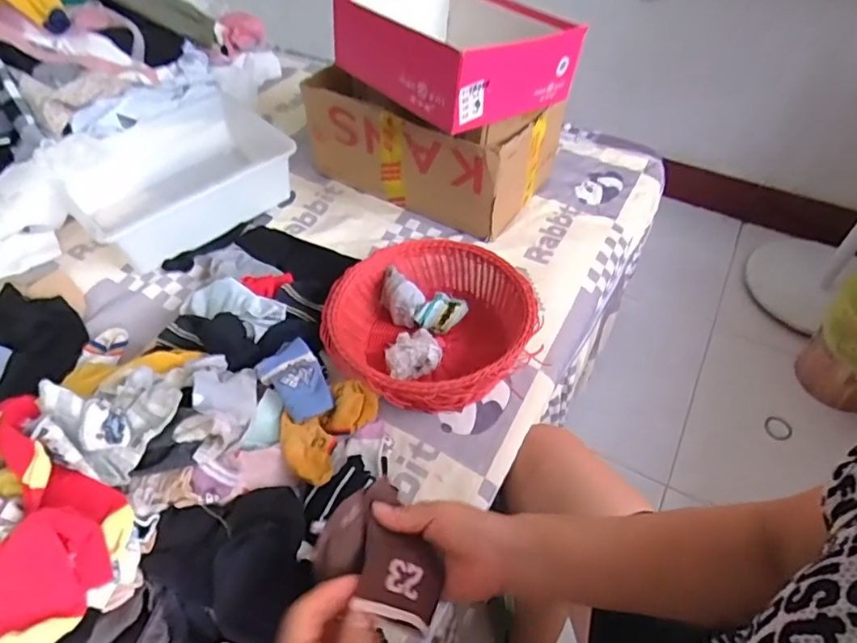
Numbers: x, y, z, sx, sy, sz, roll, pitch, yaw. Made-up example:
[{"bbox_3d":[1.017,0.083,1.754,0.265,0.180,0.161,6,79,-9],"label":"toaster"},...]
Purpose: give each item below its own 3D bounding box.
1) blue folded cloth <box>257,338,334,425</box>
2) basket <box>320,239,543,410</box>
[{"bbox_3d":[-0.160,0.067,0.667,0.075,0.018,0.112,-17,53,-46],"label":"blue folded cloth"},{"bbox_3d":[0.000,0.017,0.786,0.274,0.123,0.276,0,50,0],"label":"basket"}]

